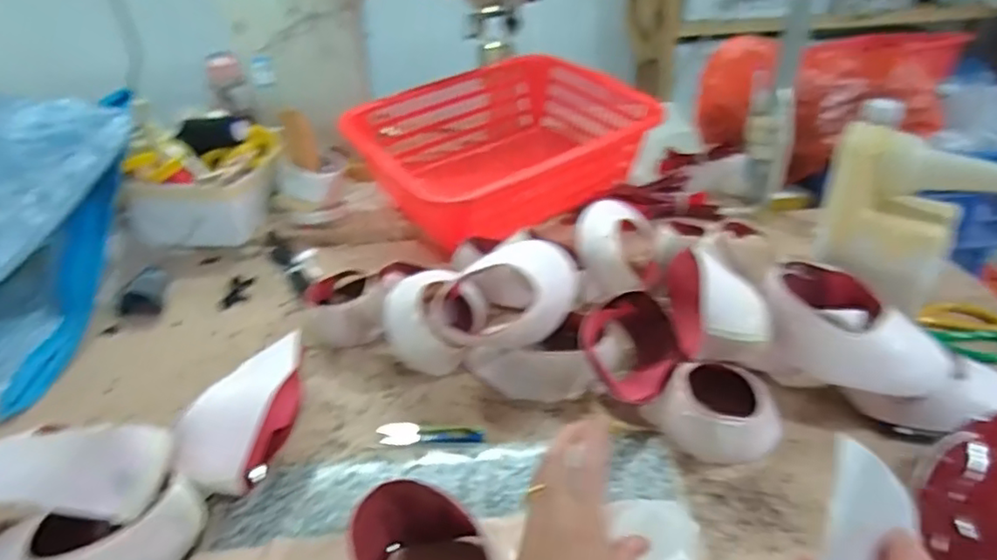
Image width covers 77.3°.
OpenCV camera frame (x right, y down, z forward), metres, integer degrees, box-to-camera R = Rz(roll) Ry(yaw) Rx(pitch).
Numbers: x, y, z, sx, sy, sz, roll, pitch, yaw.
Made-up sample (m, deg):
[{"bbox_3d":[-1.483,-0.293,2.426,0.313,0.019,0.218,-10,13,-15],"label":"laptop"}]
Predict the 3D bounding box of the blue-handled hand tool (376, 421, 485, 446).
[{"bbox_3d":[-0.067,0.152,0.617,0.104,0.007,0.033,-1,32,2],"label":"blue-handled hand tool"}]

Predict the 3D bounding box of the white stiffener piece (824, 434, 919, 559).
[{"bbox_3d":[0.198,0.148,0.341,0.043,0.008,0.119,4,65,44],"label":"white stiffener piece"}]

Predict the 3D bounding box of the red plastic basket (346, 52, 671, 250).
[{"bbox_3d":[0.010,-0.200,1.002,0.460,0.182,0.340,-17,35,-23],"label":"red plastic basket"}]

